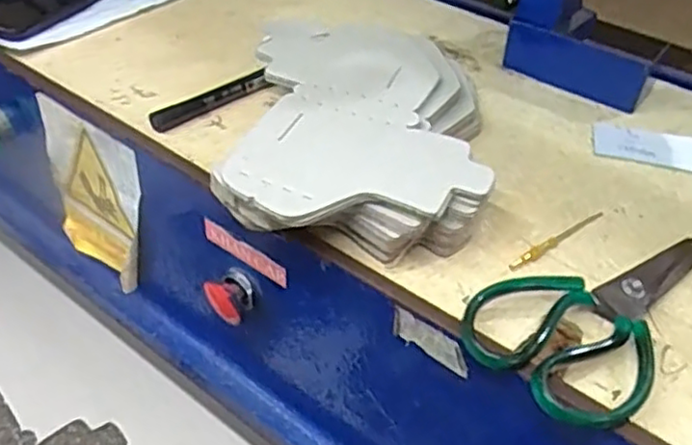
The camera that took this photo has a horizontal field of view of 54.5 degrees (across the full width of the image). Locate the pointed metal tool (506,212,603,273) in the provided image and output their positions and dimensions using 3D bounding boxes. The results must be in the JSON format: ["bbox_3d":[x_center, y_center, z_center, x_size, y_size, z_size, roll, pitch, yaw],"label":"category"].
[{"bbox_3d":[0.149,0.012,0.475,0.103,0.005,0.008,-27,51,-32],"label":"pointed metal tool"}]

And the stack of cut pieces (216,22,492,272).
[{"bbox_3d":[0.012,-0.078,0.510,0.186,0.046,0.284,6,41,0],"label":"stack of cut pieces"}]

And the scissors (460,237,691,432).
[{"bbox_3d":[0.168,0.050,0.414,0.204,0.023,0.100,-26,50,-31],"label":"scissors"}]

